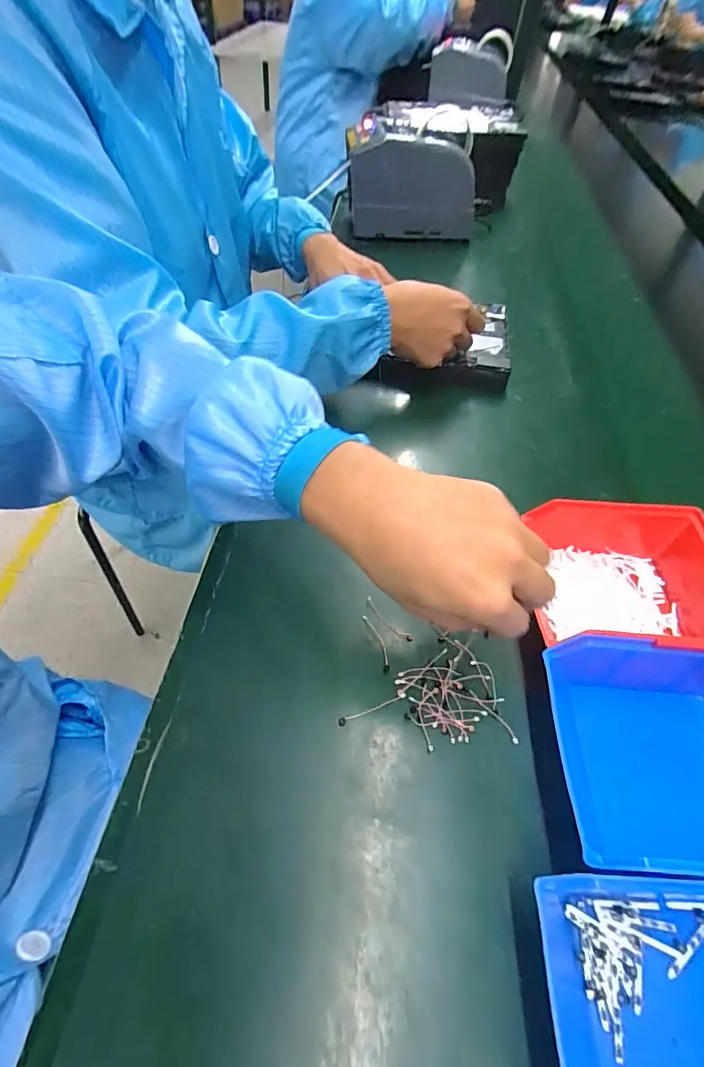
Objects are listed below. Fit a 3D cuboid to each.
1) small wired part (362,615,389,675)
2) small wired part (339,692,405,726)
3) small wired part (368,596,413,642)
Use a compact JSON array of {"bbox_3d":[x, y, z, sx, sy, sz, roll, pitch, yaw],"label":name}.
[{"bbox_3d":[0.020,0.082,0.353,0.008,0.004,0.048,-15,56,-13],"label":"small wired part"},{"bbox_3d":[0.014,0.120,0.323,0.049,0.004,0.005,-18,57,-16],"label":"small wired part"},{"bbox_3d":[0.028,0.067,0.363,0.046,0.006,0.008,39,61,23],"label":"small wired part"}]

